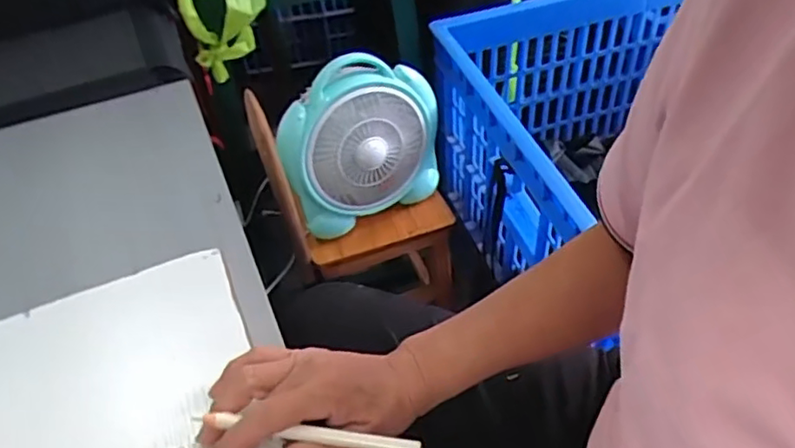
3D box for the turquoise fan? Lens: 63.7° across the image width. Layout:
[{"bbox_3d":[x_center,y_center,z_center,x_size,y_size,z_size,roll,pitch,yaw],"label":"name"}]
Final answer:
[{"bbox_3d":[-0.059,-0.125,0.936,0.240,0.218,0.111,-24,48,-18],"label":"turquoise fan"}]

